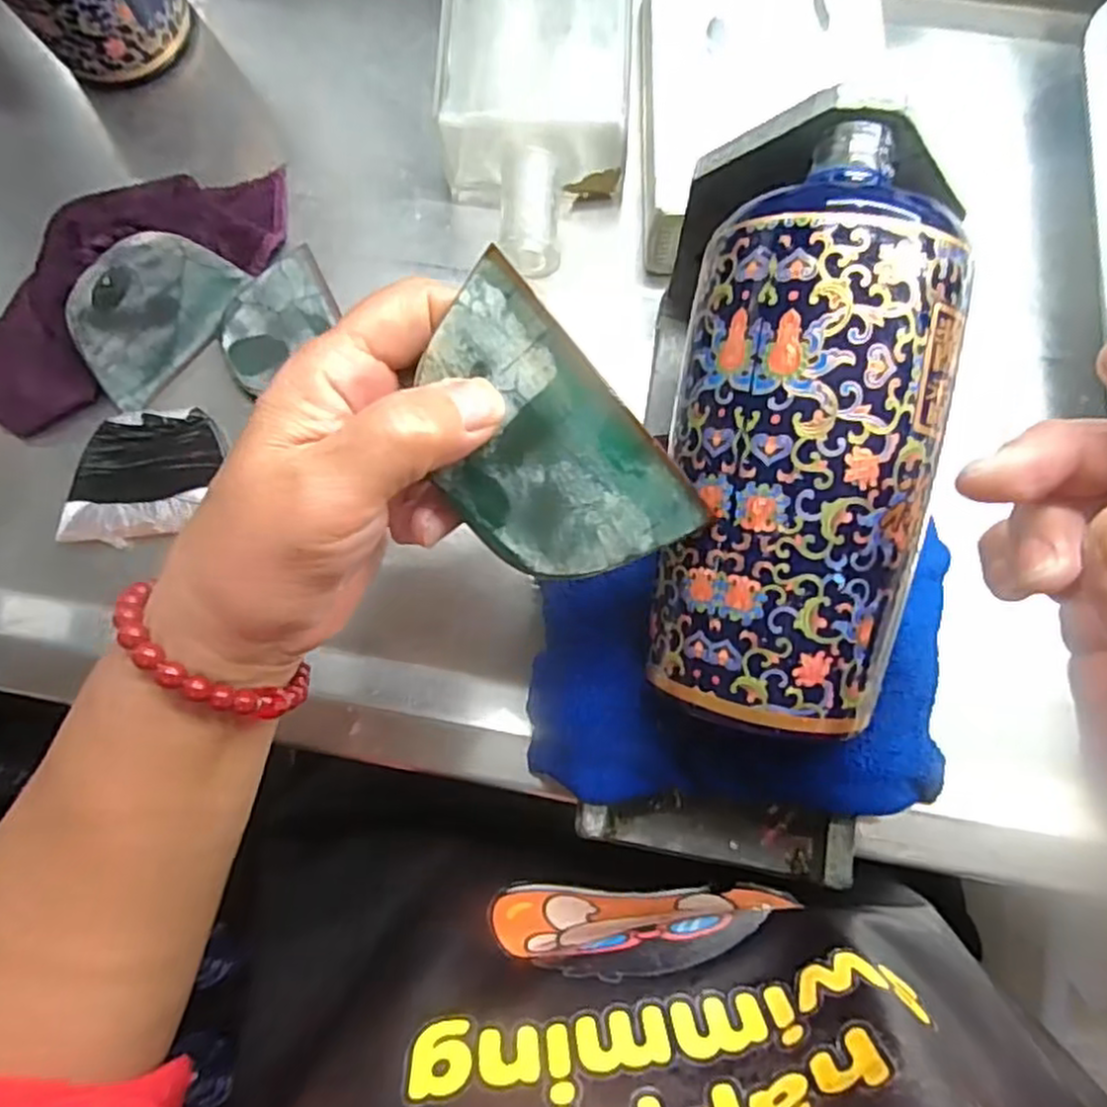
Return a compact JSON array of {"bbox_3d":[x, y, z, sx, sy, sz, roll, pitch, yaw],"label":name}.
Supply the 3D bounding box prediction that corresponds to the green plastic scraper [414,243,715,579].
[{"bbox_3d":[-0.005,-0.031,0.214,0.055,0.004,0.093,-40,98,6],"label":"green plastic scraper"}]

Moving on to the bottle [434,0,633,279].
[{"bbox_3d":[-0.006,-0.245,0.356,0.093,0.046,0.230,2,83,2],"label":"bottle"}]

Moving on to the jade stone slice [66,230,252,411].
[{"bbox_3d":[-0.193,-0.116,0.348,0.083,0.004,0.055,-47,110,-4],"label":"jade stone slice"}]

